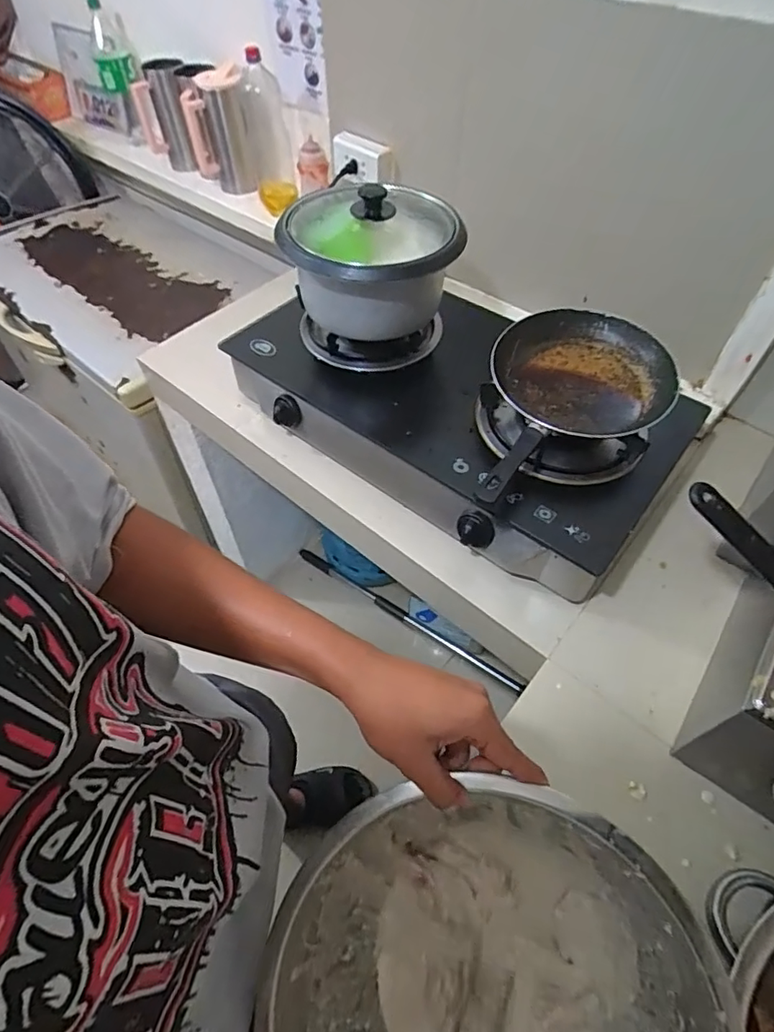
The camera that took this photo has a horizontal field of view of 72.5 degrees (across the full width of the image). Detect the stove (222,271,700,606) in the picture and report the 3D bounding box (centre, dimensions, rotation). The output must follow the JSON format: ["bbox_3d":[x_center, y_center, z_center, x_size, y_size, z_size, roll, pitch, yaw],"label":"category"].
[{"bbox_3d":[0.092,-0.183,0.798,0.625,0.138,0.349,34,60,23],"label":"stove"}]

